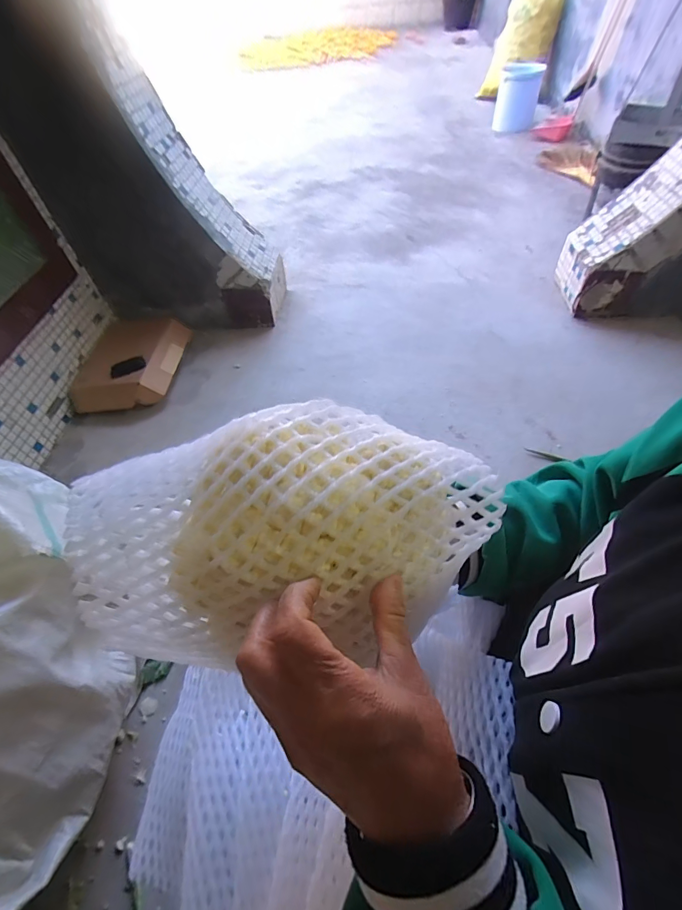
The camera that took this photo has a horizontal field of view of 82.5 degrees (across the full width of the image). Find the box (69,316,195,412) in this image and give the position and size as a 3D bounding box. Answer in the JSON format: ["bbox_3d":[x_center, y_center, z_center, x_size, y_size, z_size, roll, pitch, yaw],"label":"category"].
[{"bbox_3d":[-0.739,-0.344,1.372,0.330,0.090,0.412,-3,53,2],"label":"box"}]

